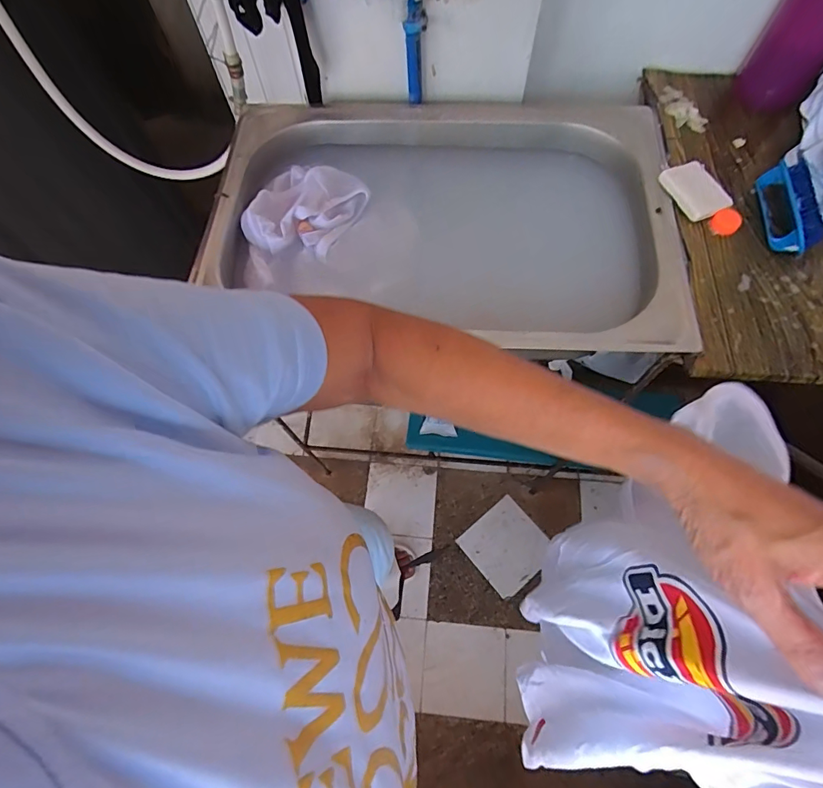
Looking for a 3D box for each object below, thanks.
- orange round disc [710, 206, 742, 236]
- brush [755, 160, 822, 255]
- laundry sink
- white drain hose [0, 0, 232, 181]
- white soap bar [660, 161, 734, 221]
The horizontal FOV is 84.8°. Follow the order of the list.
[{"bbox_3d":[0.396,-0.217,0.567,0.032,0.009,0.041,42,75,16],"label":"orange round disc"},{"bbox_3d":[0.454,-0.225,0.539,0.048,0.044,0.129,6,69,3],"label":"brush"},{"bbox_3d":[0.040,-0.208,0.684,0.593,0.222,0.405,3,68,2],"label":"laundry sink"},{"bbox_3d":[-0.568,-0.551,0.693,0.174,0.563,0.112,10,62,48],"label":"white drain hose"},{"bbox_3d":[0.363,-0.259,0.578,0.061,0.016,0.080,-25,70,-9],"label":"white soap bar"}]

